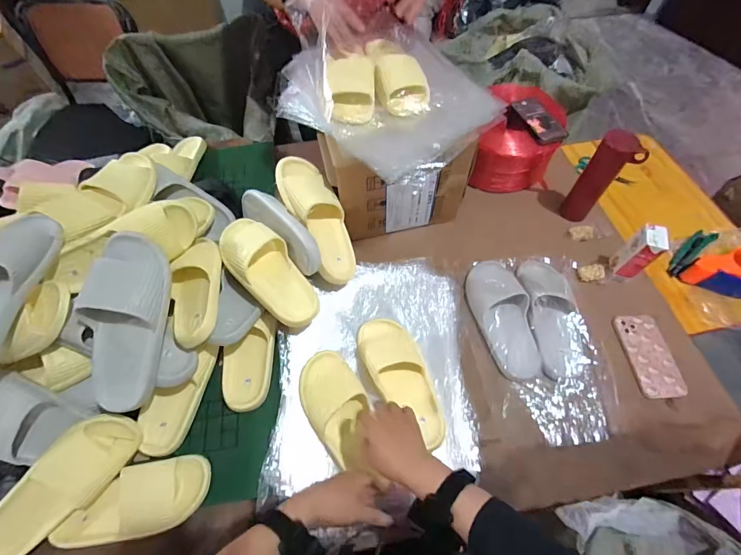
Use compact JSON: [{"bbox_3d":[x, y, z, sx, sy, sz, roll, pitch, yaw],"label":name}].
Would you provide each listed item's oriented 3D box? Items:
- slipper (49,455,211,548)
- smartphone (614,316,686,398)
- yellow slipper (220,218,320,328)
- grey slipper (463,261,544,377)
[{"bbox_3d":[-0.382,0.356,0.582,0.230,0.050,0.102,-10,60,-5],"label":"slipper"},{"bbox_3d":[0.544,0.150,0.712,0.089,0.008,0.162,-3,59,-1],"label":"smartphone"},{"bbox_3d":[-0.203,-0.022,0.689,0.109,0.065,0.258,-32,64,-17],"label":"yellow slipper"},{"bbox_3d":[0.269,0.072,0.731,0.101,0.053,0.245,-9,59,-5],"label":"grey slipper"}]

